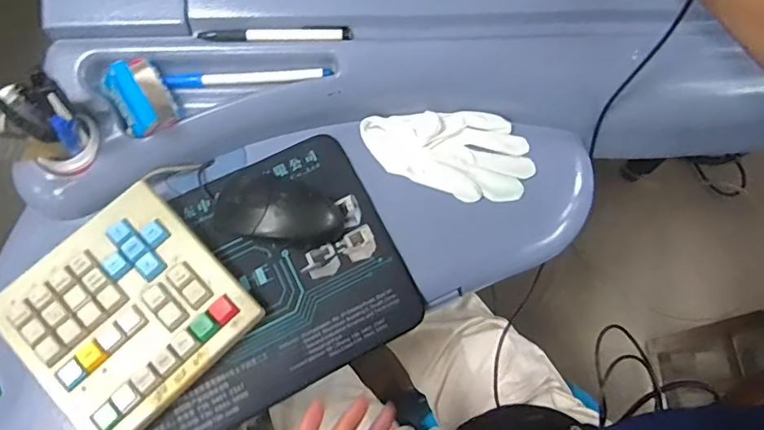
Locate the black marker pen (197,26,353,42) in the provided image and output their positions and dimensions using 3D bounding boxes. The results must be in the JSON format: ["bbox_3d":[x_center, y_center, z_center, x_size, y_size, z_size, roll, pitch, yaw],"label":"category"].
[{"bbox_3d":[-0.094,-0.160,0.451,0.133,0.007,0.009,-1,68,-1],"label":"black marker pen"}]

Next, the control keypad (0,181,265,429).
[{"bbox_3d":[-0.207,0.079,0.417,0.157,0.039,0.156,-42,74,-15],"label":"control keypad"}]

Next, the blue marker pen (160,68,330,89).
[{"bbox_3d":[-0.119,-0.124,0.459,0.147,0.008,0.009,-3,68,-2],"label":"blue marker pen"}]

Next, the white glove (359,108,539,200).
[{"bbox_3d":[0.060,-0.058,0.479,0.155,0.018,0.081,5,68,1],"label":"white glove"}]

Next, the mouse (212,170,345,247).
[{"bbox_3d":[-0.091,-0.005,0.452,0.110,0.038,0.064,12,69,4],"label":"mouse"}]

